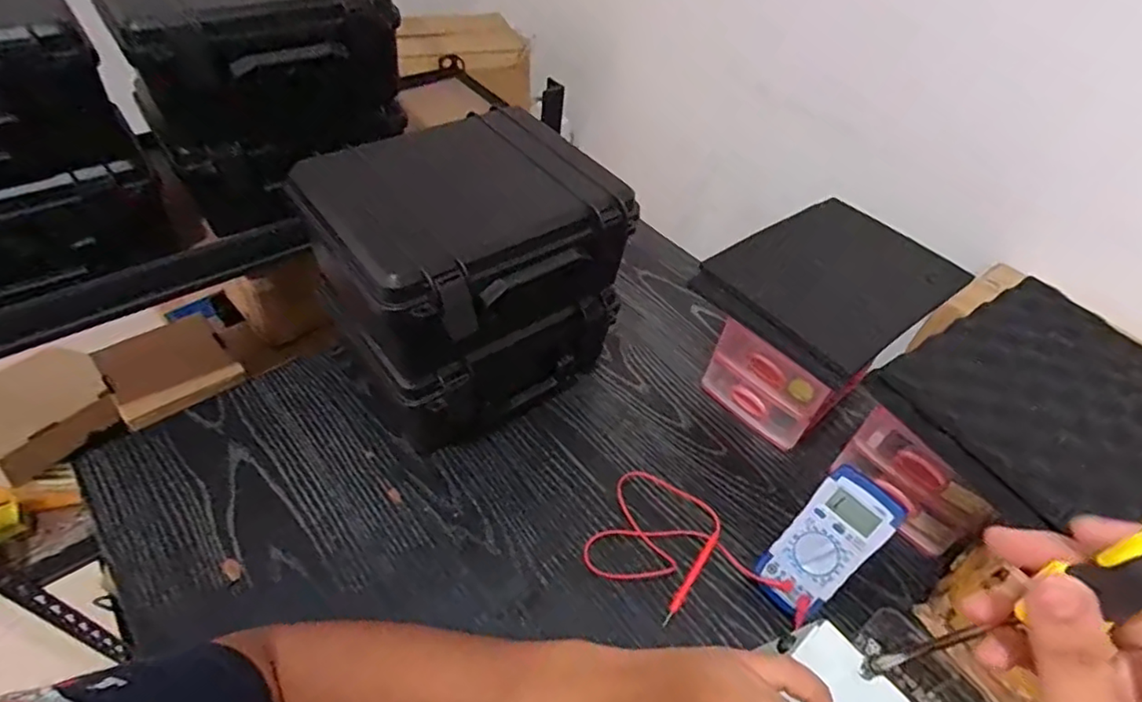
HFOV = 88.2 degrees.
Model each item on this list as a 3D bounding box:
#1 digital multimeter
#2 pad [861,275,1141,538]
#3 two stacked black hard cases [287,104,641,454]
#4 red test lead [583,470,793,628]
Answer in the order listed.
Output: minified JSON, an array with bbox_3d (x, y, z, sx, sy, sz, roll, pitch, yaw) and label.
[{"bbox_3d":[0.232,0.178,0.540,0.064,0.028,0.142,43,98,29],"label":"digital multimeter"},{"bbox_3d":[0.425,0.042,0.525,0.263,0.028,0.197,-22,54,-25],"label":"pad"},{"bbox_3d":[-0.122,-0.075,0.642,0.303,0.248,0.261,-32,59,-31],"label":"two stacked black hard cases"},{"bbox_3d":[0.098,0.183,0.575,0.168,0.027,0.145,-7,49,-13],"label":"red test lead"}]

